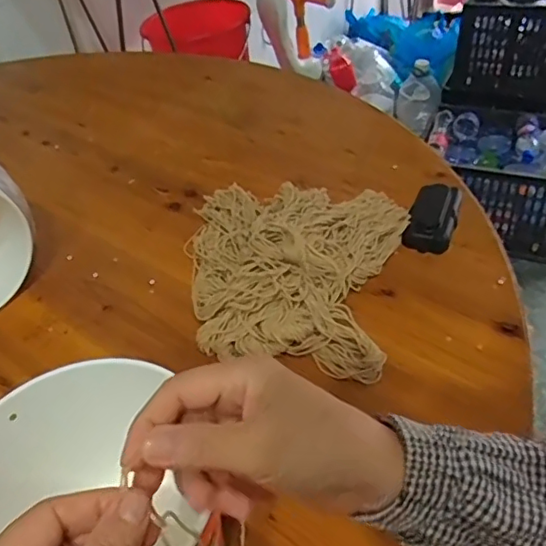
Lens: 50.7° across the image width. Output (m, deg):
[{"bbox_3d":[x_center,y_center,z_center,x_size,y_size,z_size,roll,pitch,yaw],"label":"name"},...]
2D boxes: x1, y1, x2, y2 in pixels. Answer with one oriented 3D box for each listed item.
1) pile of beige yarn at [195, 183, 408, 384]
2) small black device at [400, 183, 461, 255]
[{"bbox_3d":[0.009,-0.033,0.617,0.246,0.066,0.278,7,45,15],"label":"pile of beige yarn"},{"bbox_3d":[0.183,-0.064,0.657,0.051,0.027,0.099,12,46,19],"label":"small black device"}]

